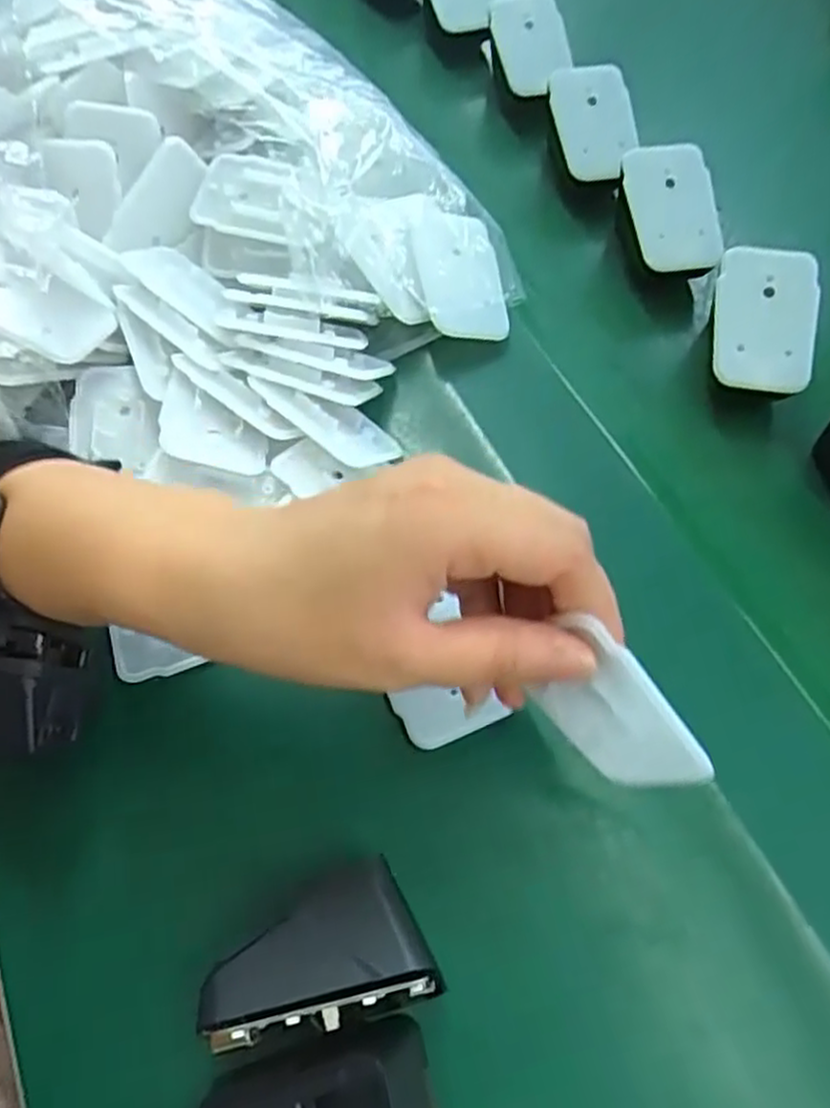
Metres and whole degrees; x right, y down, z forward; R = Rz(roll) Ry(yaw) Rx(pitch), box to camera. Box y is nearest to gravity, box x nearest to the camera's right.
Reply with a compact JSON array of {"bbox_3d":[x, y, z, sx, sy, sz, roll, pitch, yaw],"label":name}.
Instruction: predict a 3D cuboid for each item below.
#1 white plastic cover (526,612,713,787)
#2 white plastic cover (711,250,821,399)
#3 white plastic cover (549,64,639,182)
[{"bbox_3d":[0.057,0.049,0.222,0.063,0.036,0.006,49,42,-14],"label":"white plastic cover"},{"bbox_3d":[0.154,-0.103,0.324,0.042,0.007,0.062,7,81,8],"label":"white plastic cover"},{"bbox_3d":[0.099,-0.236,0.405,0.043,0.016,0.059,-9,103,-1],"label":"white plastic cover"}]

